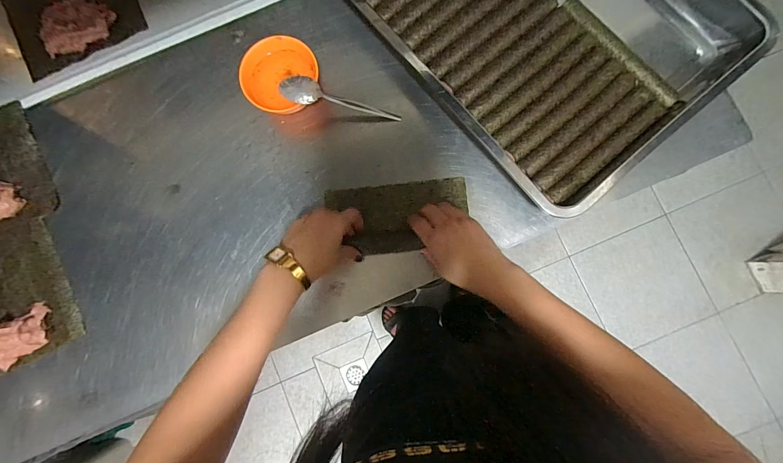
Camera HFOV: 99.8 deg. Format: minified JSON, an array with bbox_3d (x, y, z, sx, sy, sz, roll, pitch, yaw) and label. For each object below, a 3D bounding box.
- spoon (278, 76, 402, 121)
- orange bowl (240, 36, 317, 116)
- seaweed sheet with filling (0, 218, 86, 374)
[{"bbox_3d":[-0.069,-0.183,0.461,0.164,0.019,0.035,8,85,-21],"label":"spoon"},{"bbox_3d":[-0.155,-0.216,0.471,0.095,0.047,0.107,33,87,5],"label":"orange bowl"},{"bbox_3d":[-0.568,0.099,0.461,0.205,0.035,0.196,-22,84,0],"label":"seaweed sheet with filling"}]

